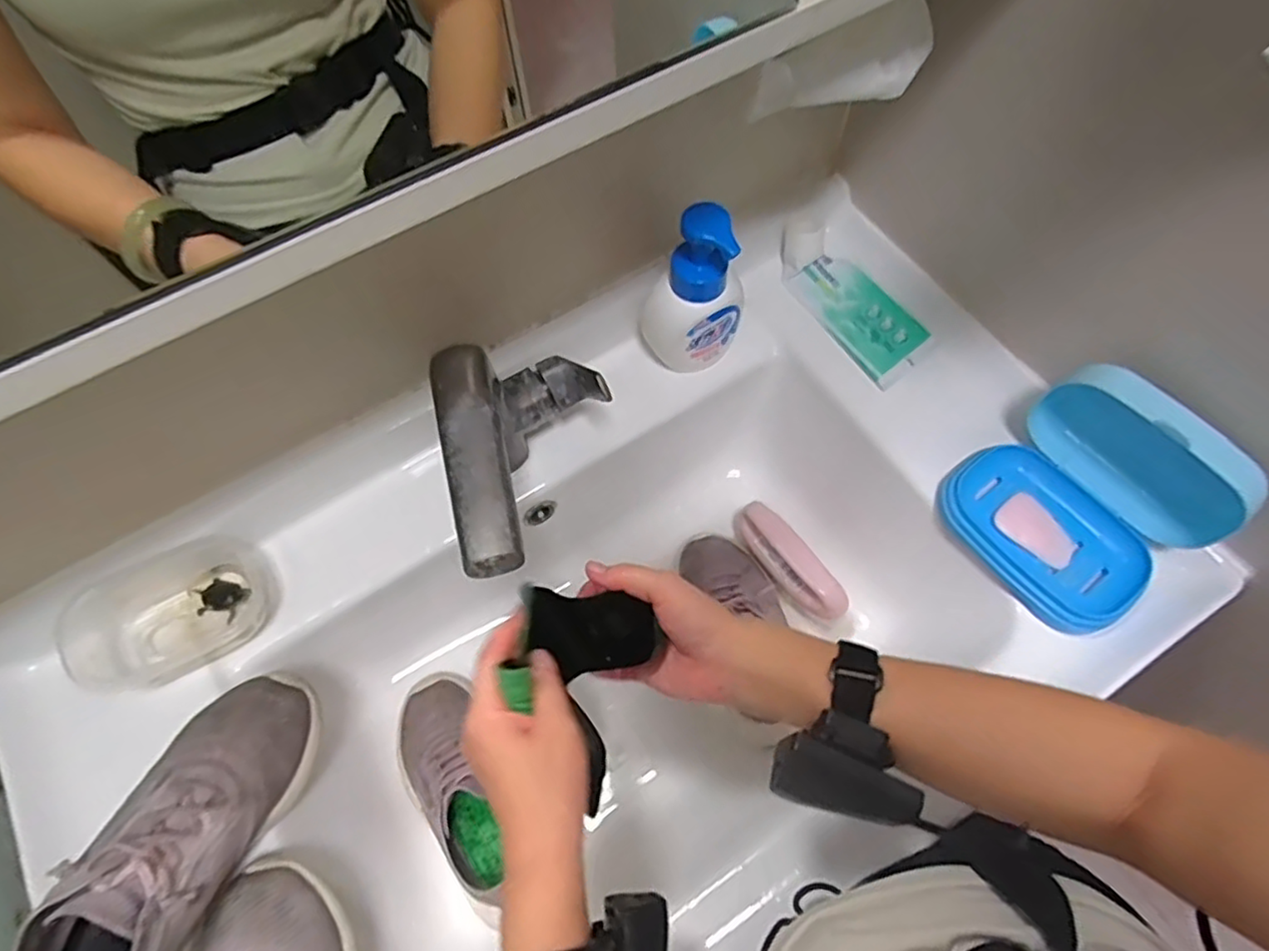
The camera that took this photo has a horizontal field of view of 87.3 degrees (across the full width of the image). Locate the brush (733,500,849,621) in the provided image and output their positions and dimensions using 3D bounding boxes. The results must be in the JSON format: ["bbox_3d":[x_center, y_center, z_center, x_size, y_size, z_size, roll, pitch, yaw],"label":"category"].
[{"bbox_3d":[0.142,0.079,0.615,0.033,0.048,0.127,-32,69,-12],"label":"brush"}]

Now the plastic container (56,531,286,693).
[{"bbox_3d":[-0.341,0.101,0.491,0.126,0.062,0.076,-31,68,-12],"label":"plastic container"}]

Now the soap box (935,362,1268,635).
[{"bbox_3d":[0.324,0.015,0.474,0.129,0.111,0.149,-33,69,-12],"label":"soap box"}]

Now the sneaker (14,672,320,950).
[{"bbox_3d":[-0.284,0.230,0.407,0.082,0.084,0.225,17,54,9],"label":"sneaker"}]

